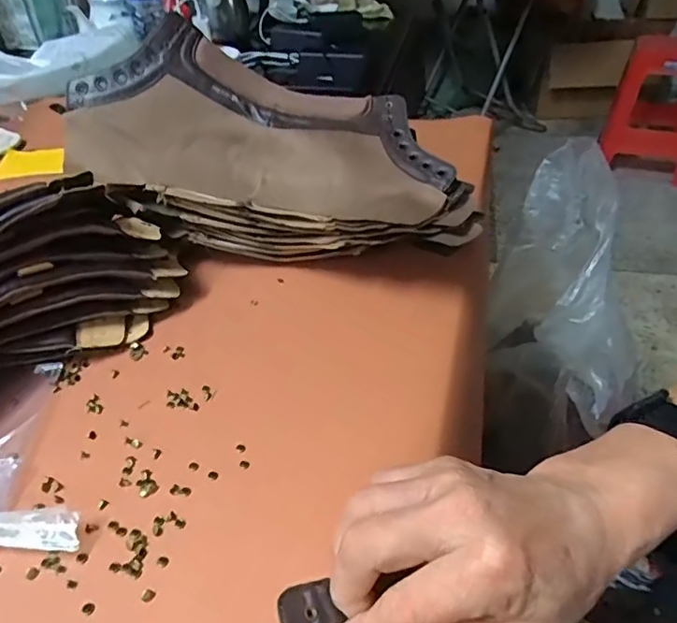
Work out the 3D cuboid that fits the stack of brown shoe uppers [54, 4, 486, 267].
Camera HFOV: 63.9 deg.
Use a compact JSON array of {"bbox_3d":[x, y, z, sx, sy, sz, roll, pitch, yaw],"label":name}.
[{"bbox_3d":[-0.049,-0.130,0.470,0.339,0.148,0.140,17,43,4],"label":"stack of brown shoe uppers"}]

